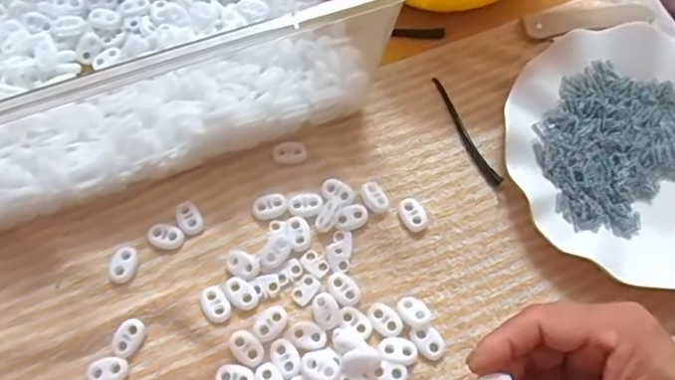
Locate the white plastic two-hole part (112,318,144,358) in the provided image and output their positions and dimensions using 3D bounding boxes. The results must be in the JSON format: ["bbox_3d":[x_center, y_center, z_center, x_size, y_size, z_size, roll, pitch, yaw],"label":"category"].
[{"bbox_3d":[-0.121,0.085,0.329,0.013,0.005,0.021,25,69,10],"label":"white plastic two-hole part"}]

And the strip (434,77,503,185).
[{"bbox_3d":[0.086,-0.041,0.386,0.009,0.005,0.088,-23,69,-10],"label":"strip"}]

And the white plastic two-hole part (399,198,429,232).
[{"bbox_3d":[0.048,0.016,0.361,0.014,0.008,0.022,-23,69,-10],"label":"white plastic two-hole part"}]

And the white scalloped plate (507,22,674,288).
[{"bbox_3d":[0.207,-0.026,0.372,0.186,0.023,0.174,0,67,0],"label":"white scalloped plate"}]

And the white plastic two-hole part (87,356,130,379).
[{"bbox_3d":[-0.130,0.103,0.323,0.022,0.006,0.016,-18,68,-7],"label":"white plastic two-hole part"}]

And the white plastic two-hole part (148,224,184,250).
[{"bbox_3d":[-0.107,0.029,0.355,0.022,0.005,0.015,17,68,7],"label":"white plastic two-hole part"}]

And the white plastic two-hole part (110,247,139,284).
[{"bbox_3d":[-0.131,0.046,0.347,0.014,0.008,0.022,8,67,4],"label":"white plastic two-hole part"}]

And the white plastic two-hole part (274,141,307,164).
[{"bbox_3d":[-0.032,-0.025,0.376,0.022,0.005,0.014,2,67,1],"label":"white plastic two-hole part"}]

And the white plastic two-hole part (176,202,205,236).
[{"bbox_3d":[-0.094,0.018,0.360,0.015,0.006,0.022,-26,69,-10],"label":"white plastic two-hole part"}]

